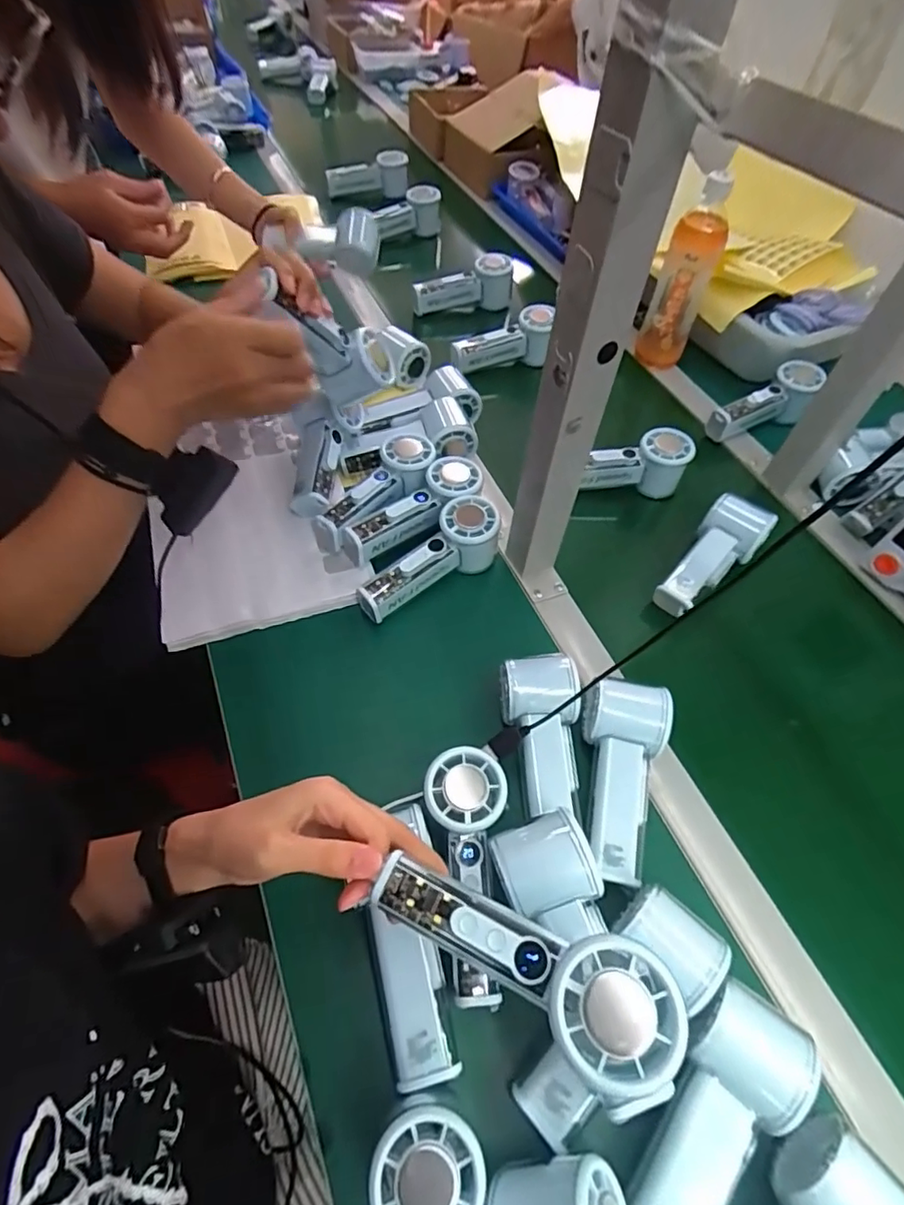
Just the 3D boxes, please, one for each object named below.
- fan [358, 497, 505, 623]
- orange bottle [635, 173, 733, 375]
[{"bbox_3d":[-0.020,-0.038,0.542,0.151,0.055,0.050,-38,65,-11],"label":"fan"},{"bbox_3d":[0.291,-0.405,0.713,0.061,0.217,0.053,18,56,8],"label":"orange bottle"}]

